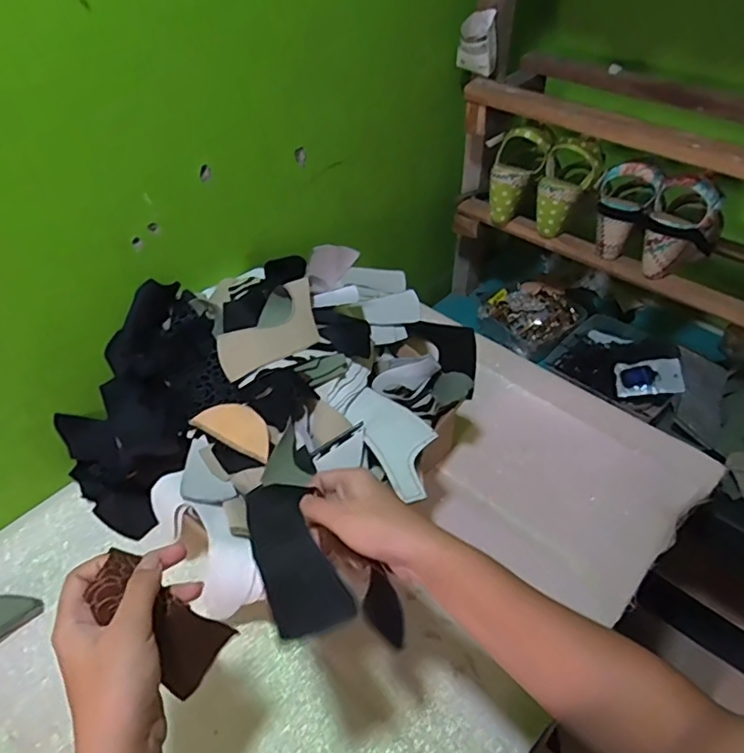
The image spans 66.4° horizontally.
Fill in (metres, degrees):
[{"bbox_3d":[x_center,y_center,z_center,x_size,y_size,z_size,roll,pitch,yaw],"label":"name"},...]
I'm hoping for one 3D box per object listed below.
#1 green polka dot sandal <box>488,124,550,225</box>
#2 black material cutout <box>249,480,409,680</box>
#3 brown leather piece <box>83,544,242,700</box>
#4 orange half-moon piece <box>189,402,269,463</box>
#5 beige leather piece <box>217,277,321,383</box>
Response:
[{"bbox_3d":[0.218,-0.320,0.907,0.077,0.152,0.066,34,31,26],"label":"green polka dot sandal"},{"bbox_3d":[-0.054,0.118,0.390,0.048,0.009,0.119,-12,42,-19],"label":"black material cutout"},{"bbox_3d":[-0.135,0.160,0.371,0.020,0.113,0.049,-1,38,44],"label":"brown leather piece"},{"bbox_3d":[-0.147,0.054,0.619,0.102,0.008,0.046,25,72,20],"label":"orange half-moon piece"},{"bbox_3d":[-0.120,-0.055,0.662,0.129,0.009,0.082,-27,71,-11],"label":"beige leather piece"}]

